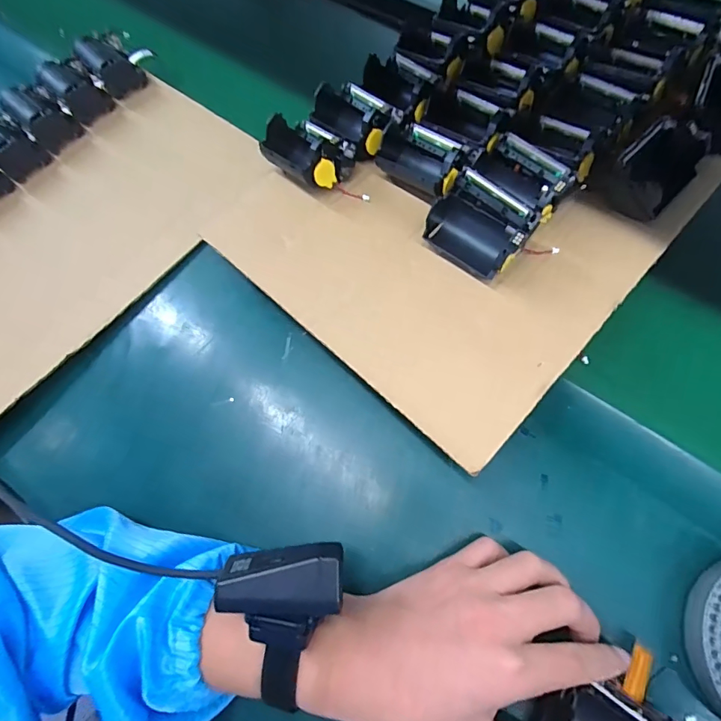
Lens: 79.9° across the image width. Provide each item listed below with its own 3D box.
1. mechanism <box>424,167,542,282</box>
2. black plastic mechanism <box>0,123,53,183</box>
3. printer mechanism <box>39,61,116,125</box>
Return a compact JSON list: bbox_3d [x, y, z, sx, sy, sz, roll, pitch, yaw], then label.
[{"bbox_3d":[0.086,-0.101,0.323,0.076,0.045,0.048,40,74,17],"label":"mechanism"},{"bbox_3d":[-0.368,-0.223,0.448,0.057,0.043,0.045,36,76,16],"label":"black plastic mechanism"},{"bbox_3d":[-0.312,-0.294,0.471,0.064,0.043,0.048,39,74,14],"label":"printer mechanism"}]

